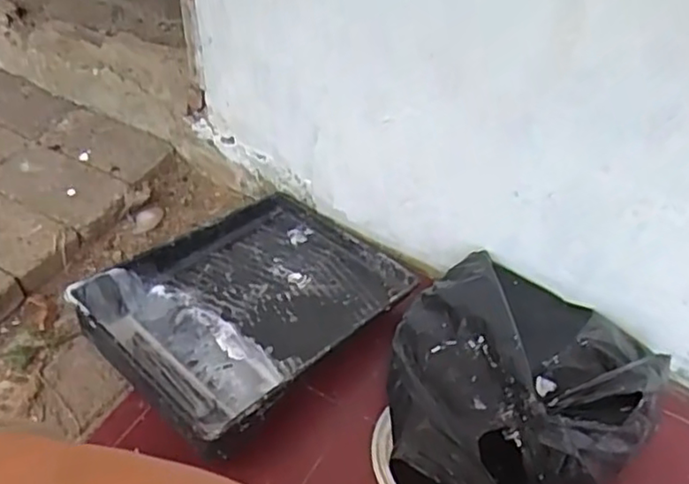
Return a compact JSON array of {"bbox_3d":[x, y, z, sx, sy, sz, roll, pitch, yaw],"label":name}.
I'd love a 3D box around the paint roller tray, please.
[{"bbox_3d":[-0.117,0.068,0.819,0.272,0.065,0.343,36,52,25],"label":"paint roller tray"}]

